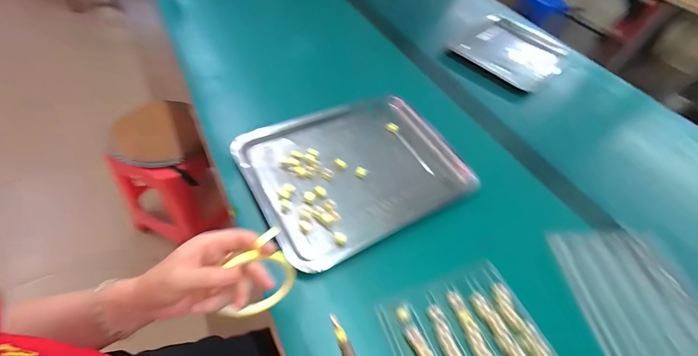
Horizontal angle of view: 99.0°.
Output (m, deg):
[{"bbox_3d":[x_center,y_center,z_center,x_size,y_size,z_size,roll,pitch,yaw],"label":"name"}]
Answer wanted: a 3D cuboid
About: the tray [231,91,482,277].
[{"bbox_3d":[0.021,-0.029,0.560,0.387,0.028,0.296,-21,58,-24],"label":"tray"}]

